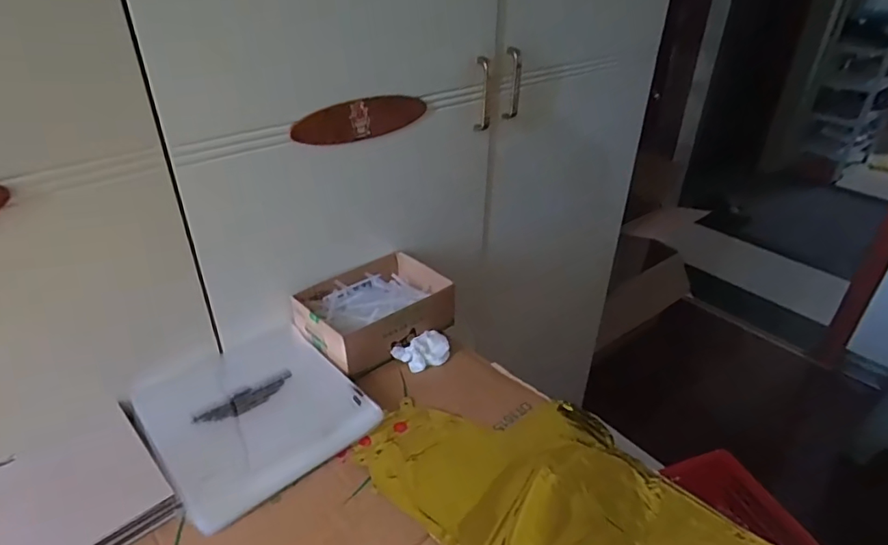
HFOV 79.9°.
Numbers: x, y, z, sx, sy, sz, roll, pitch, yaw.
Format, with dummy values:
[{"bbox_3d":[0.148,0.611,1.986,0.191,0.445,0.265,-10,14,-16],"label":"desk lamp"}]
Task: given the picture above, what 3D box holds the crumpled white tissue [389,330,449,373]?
[{"bbox_3d":[-0.026,0.102,0.673,0.068,0.020,0.046,-20,38,-30],"label":"crumpled white tissue"}]

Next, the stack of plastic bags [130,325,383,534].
[{"bbox_3d":[-0.212,0.151,0.590,0.198,0.019,0.213,-25,41,-35],"label":"stack of plastic bags"}]

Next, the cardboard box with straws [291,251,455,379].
[{"bbox_3d":[-0.093,0.052,0.722,0.194,0.064,0.146,-24,40,-34],"label":"cardboard box with straws"}]

